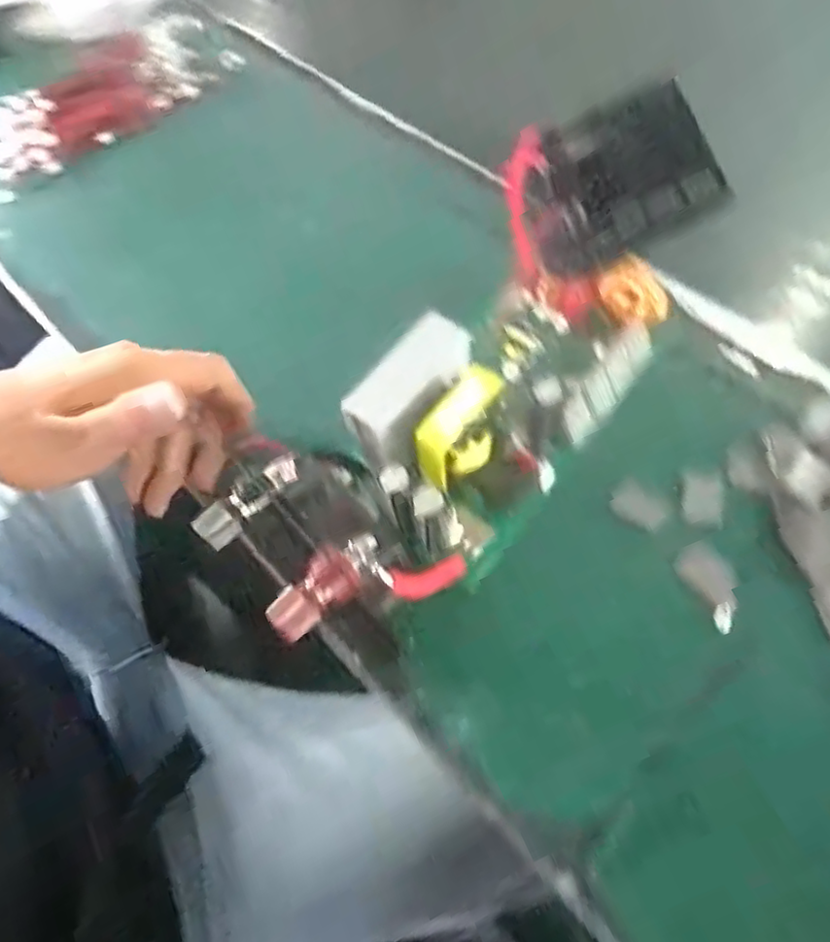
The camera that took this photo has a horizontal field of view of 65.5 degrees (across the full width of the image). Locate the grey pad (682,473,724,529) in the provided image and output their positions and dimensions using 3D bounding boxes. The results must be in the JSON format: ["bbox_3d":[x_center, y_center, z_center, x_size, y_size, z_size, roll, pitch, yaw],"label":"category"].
[{"bbox_3d":[0.141,0.014,0.315,0.018,0.004,0.027,5,66,6],"label":"grey pad"}]

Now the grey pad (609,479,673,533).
[{"bbox_3d":[0.110,0.018,0.317,0.027,0.004,0.018,36,72,18],"label":"grey pad"}]

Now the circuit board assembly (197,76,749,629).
[{"bbox_3d":[0.044,-0.056,0.320,0.100,0.083,0.328,34,69,19],"label":"circuit board assembly"}]

